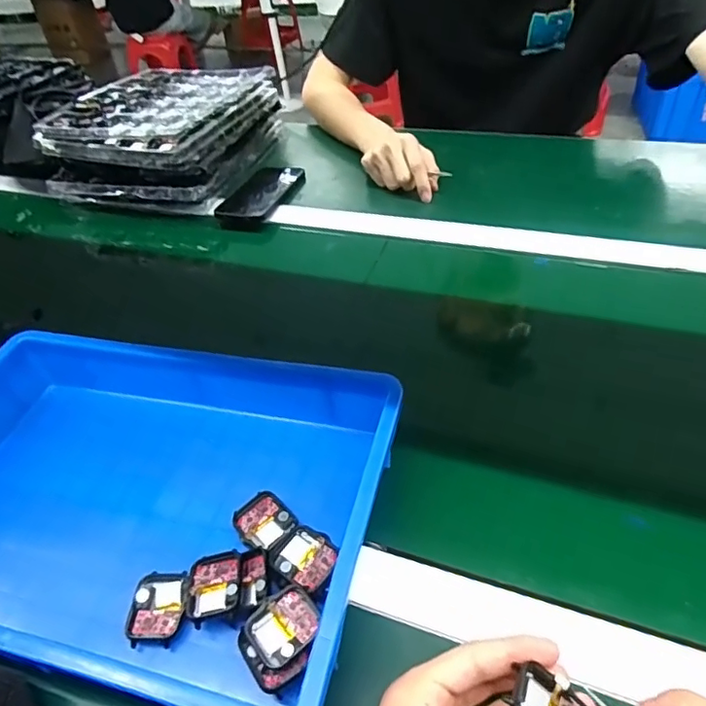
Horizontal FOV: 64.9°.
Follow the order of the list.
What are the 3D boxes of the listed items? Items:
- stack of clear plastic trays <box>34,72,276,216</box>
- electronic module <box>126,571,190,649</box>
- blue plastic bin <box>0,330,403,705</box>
[{"bbox_3d":[-0.297,-0.350,0.879,0.281,0.096,0.310,8,45,16],"label":"stack of clear plastic trays"},{"bbox_3d":[-0.129,0.168,0.369,0.036,0.008,0.046,-3,43,5],"label":"electronic module"},{"bbox_3d":[-0.163,0.105,0.410,0.359,0.070,0.248,7,45,15],"label":"blue plastic bin"}]

